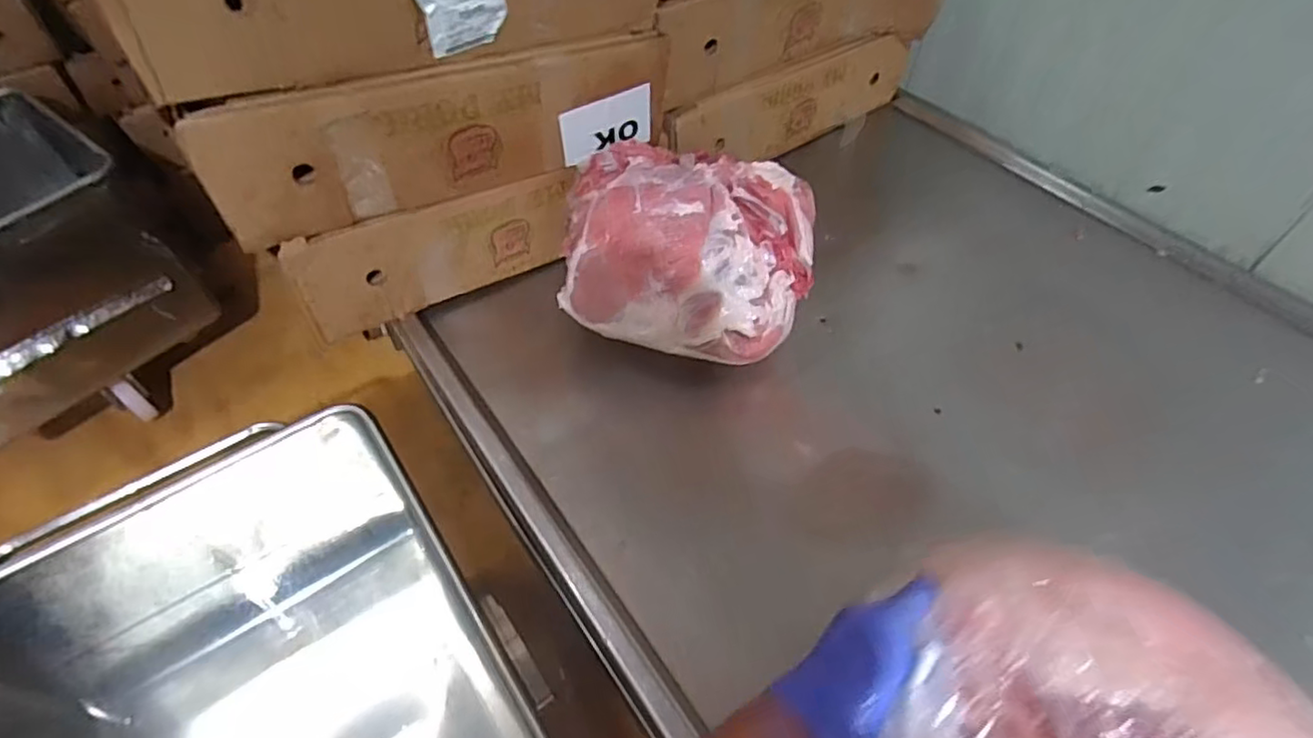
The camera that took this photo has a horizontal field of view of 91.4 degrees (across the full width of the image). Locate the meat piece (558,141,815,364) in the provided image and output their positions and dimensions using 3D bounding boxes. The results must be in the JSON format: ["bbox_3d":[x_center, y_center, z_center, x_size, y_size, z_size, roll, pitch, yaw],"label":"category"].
[{"bbox_3d":[0.046,-0.163,0.870,0.327,0.176,0.242,5,50,4],"label":"meat piece"}]

